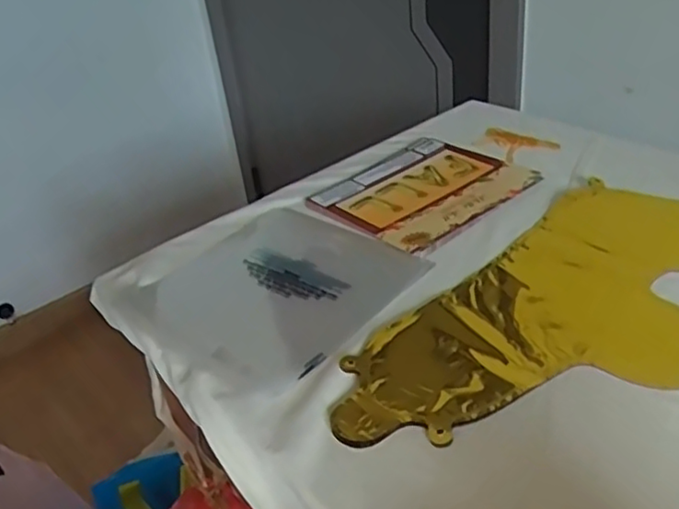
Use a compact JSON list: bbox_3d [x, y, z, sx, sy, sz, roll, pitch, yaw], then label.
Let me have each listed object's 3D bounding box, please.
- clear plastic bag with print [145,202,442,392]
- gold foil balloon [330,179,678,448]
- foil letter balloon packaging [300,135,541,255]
[{"bbox_3d":[-0.056,0.028,0.587,0.197,0.010,0.212,21,43,37],"label":"clear plastic bag with print"},{"bbox_3d":[0.187,0.040,0.510,0.405,0.011,0.196,-30,39,-30],"label":"gold foil balloon"},{"bbox_3d":[0.086,-0.074,0.702,0.199,0.006,0.182,-30,39,-30],"label":"foil letter balloon packaging"}]

